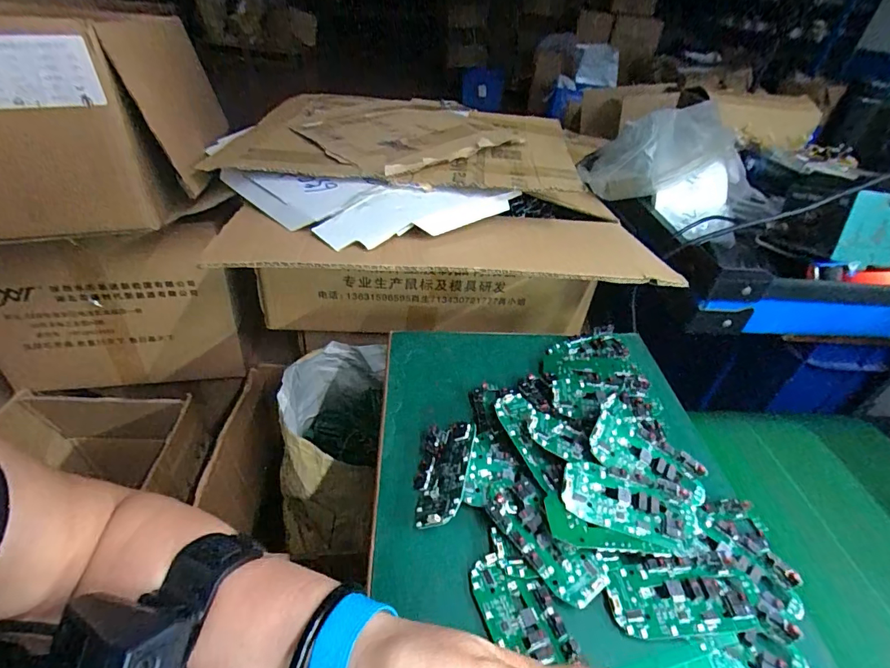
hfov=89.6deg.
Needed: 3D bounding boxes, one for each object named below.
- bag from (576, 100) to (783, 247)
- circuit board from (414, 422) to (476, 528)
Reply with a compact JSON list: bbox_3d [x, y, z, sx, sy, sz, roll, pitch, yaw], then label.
[{"bbox_3d":[0.351,-0.256,0.674,0.264,0.122,0.232,22,41,20],"label":"bag"},{"bbox_3d":[-0.003,0.110,0.356,0.047,0.008,0.087,-21,32,29],"label":"circuit board"}]

